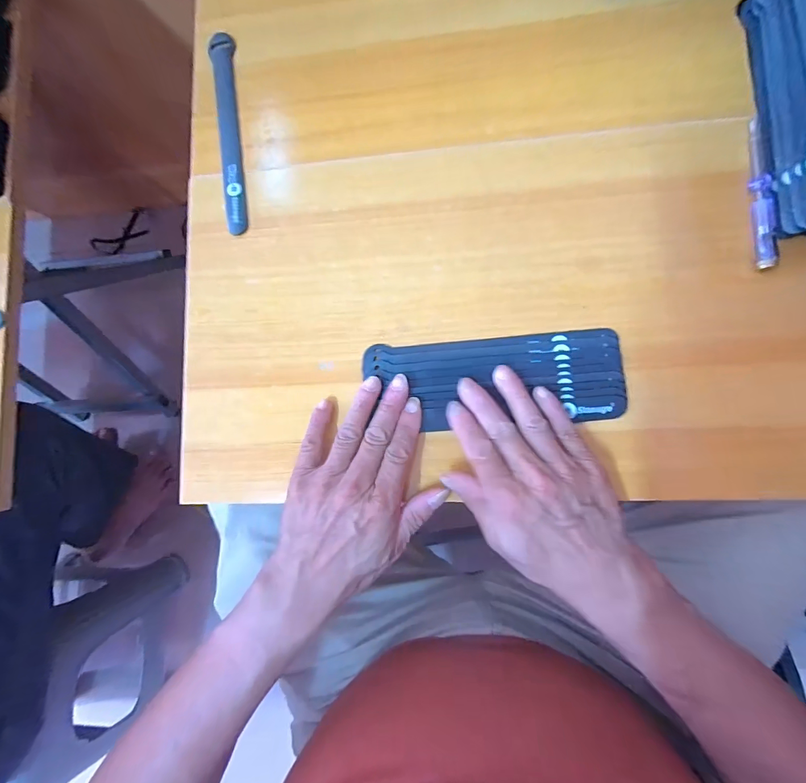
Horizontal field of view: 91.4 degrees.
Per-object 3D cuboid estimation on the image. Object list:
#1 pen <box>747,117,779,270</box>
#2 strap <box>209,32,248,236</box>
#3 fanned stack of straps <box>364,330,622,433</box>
[{"bbox_3d":[0.267,-0.147,0.292,0.011,0.011,0.114,1,85,6],"label":"pen"},{"bbox_3d":[-0.160,-0.238,0.363,0.021,0.008,0.191,-7,85,6],"label":"strap"},{"bbox_3d":[0.070,-0.009,0.315,0.200,0.015,0.077,0,85,7],"label":"fanned stack of straps"}]

